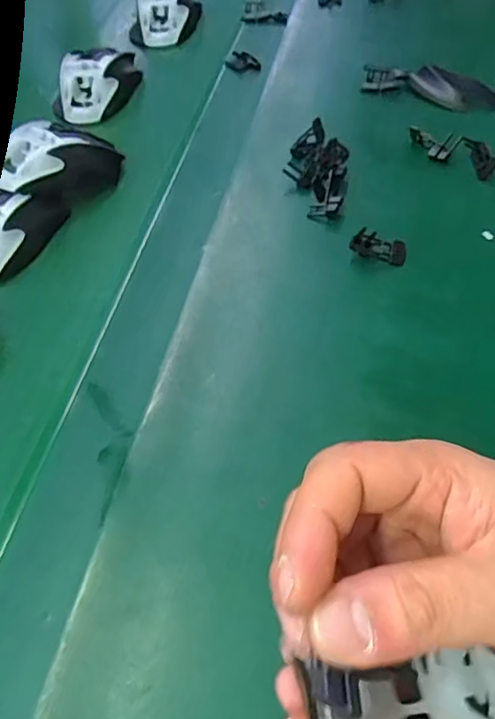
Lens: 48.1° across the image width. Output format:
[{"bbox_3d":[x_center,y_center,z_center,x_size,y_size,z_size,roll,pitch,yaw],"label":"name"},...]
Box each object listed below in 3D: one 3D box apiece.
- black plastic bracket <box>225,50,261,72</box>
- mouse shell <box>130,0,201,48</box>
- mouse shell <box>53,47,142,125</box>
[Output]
[{"bbox_3d":[-0.003,-0.308,0.574,0.038,0.008,0.022,20,60,16],"label":"black plastic bracket"},{"bbox_3d":[-0.092,-0.388,0.628,0.071,0.040,0.078,5,56,9],"label":"mouse shell"},{"bbox_3d":[-0.151,-0.279,0.558,0.064,0.040,0.101,8,56,11],"label":"mouse shell"}]

